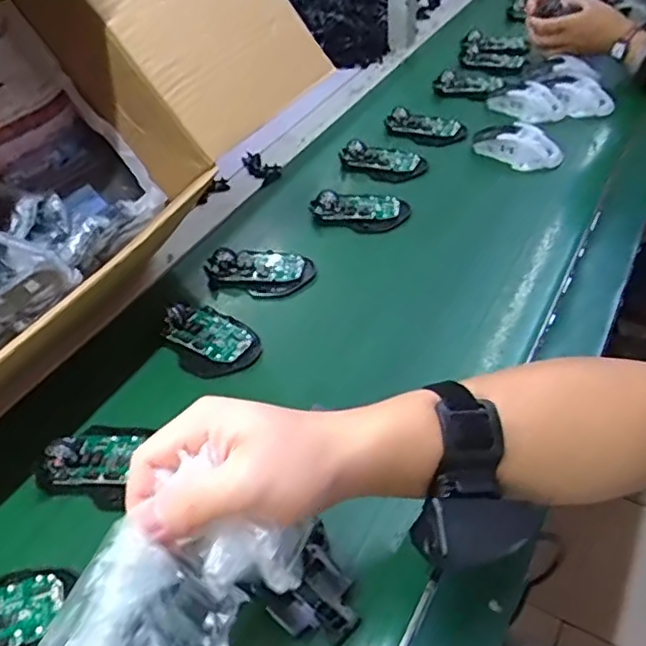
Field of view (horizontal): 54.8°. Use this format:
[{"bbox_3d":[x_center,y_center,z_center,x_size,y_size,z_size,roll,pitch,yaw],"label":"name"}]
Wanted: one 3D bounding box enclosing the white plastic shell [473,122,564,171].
[{"bbox_3d":[0.250,-0.229,0.802,0.115,0.040,0.054,17,47,23],"label":"white plastic shell"}]

